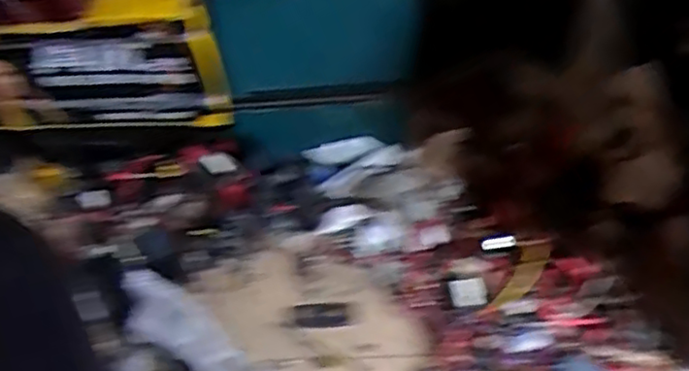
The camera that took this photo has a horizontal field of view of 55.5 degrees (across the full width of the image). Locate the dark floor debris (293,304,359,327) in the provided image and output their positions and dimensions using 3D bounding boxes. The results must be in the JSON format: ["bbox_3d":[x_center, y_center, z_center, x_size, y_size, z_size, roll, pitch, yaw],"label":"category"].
[{"bbox_3d":[-0.023,0.159,0.800,0.079,0.008,0.030,0,54,3],"label":"dark floor debris"}]

